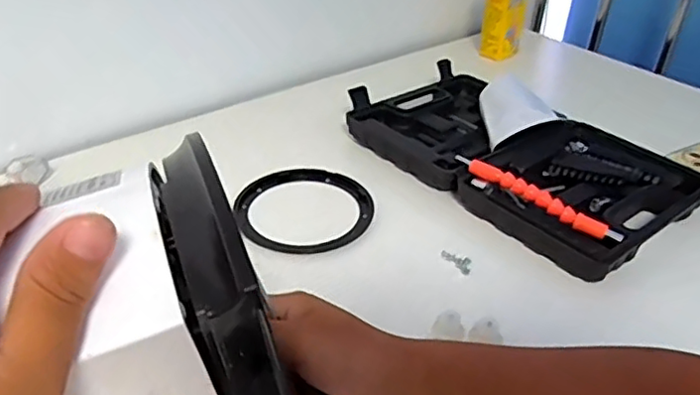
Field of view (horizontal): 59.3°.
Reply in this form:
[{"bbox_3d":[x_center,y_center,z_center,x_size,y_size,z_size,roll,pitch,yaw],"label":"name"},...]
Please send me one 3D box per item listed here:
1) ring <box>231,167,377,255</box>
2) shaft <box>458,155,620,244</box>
[{"bbox_3d":[-0.044,0.010,0.596,0.127,0.015,0.129,2,34,-1],"label":"ring"},{"bbox_3d":[0.166,-0.001,0.563,0.164,0.025,0.012,27,41,32],"label":"shaft"}]

